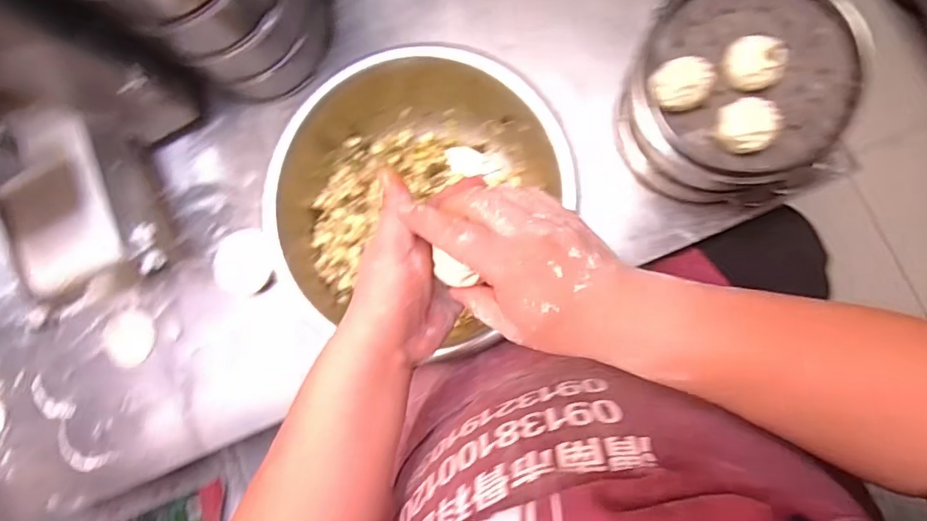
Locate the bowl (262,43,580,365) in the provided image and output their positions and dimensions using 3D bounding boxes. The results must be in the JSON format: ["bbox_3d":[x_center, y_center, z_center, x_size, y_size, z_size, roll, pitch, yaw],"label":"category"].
[{"bbox_3d":[-0.048,-0.074,0.539,0.305,0.117,0.281,-1,86,9],"label":"bowl"}]

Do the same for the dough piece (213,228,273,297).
[{"bbox_3d":[-0.286,0.002,0.630,0.079,0.015,0.084,-4,85,8],"label":"dough piece"}]

